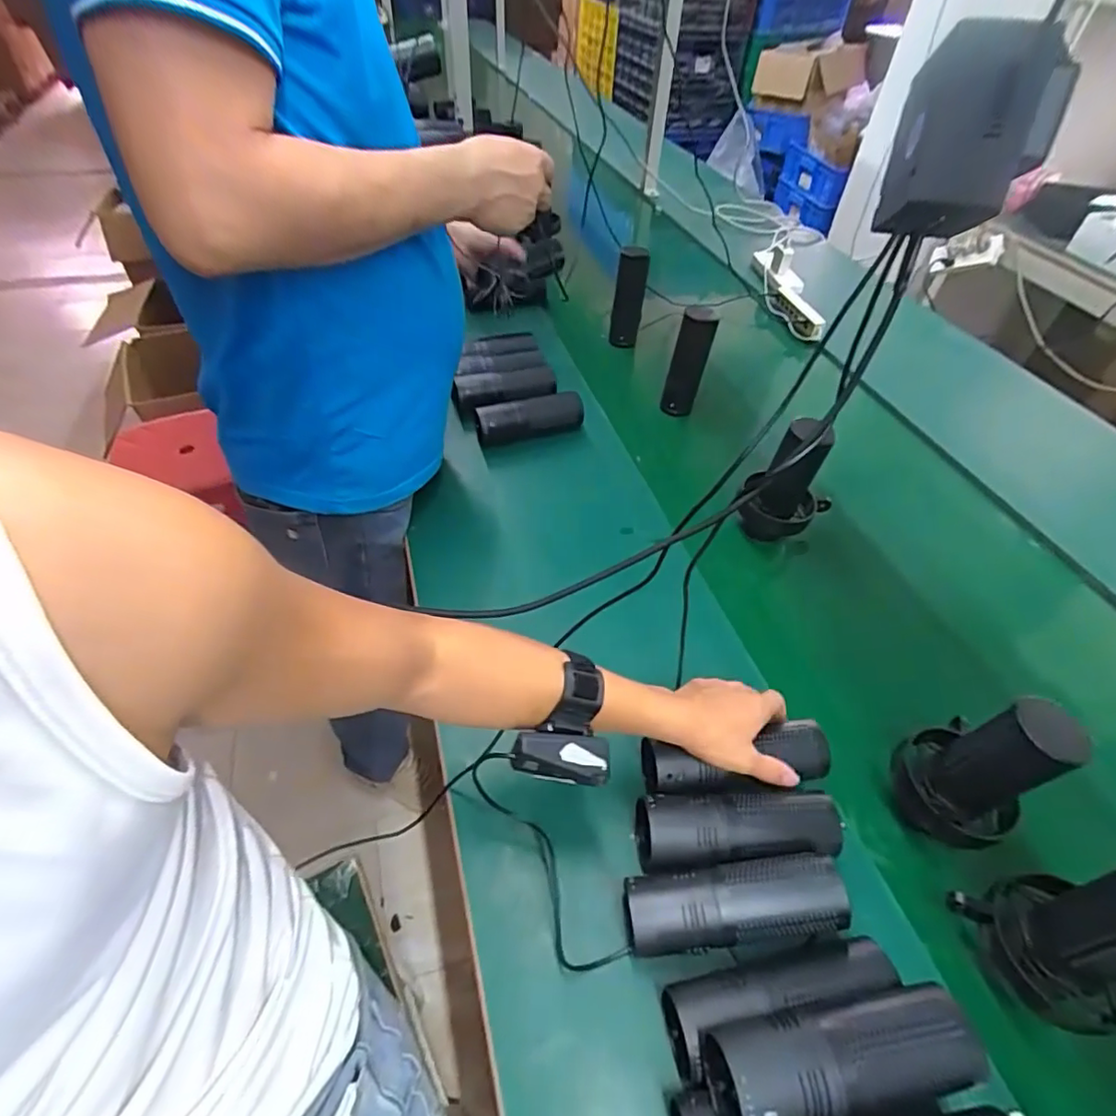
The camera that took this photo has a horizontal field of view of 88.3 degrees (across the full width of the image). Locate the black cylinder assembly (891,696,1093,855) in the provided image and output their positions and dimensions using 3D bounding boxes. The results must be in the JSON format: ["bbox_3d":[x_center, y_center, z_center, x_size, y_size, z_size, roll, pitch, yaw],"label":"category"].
[{"bbox_3d":[0.354,0.172,0.474,0.085,0.149,0.100,-13,50,-14],"label":"black cylinder assembly"}]

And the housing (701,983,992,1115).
[{"bbox_3d":[0.179,0.313,0.359,0.170,0.055,0.054,-6,49,-8],"label":"housing"}]

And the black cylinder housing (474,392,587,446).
[{"bbox_3d":[-0.040,-0.212,0.879,0.166,0.051,0.064,-9,49,-10],"label":"black cylinder housing"}]

